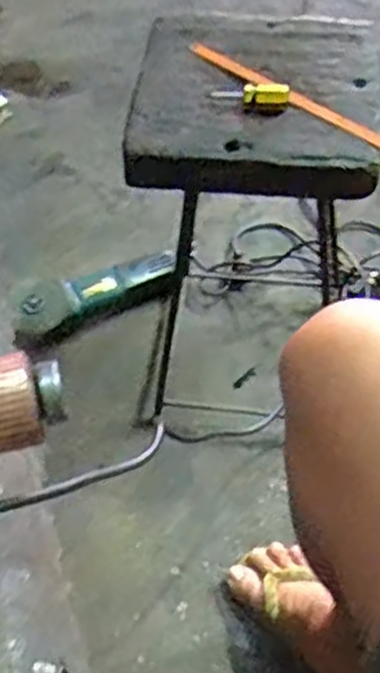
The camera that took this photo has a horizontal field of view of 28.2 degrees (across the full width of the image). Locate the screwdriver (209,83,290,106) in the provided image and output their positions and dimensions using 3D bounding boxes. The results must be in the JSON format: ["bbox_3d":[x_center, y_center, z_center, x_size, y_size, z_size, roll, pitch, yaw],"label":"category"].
[{"bbox_3d":[0.059,-0.237,0.731,0.075,0.016,0.021,5,54,4],"label":"screwdriver"}]

